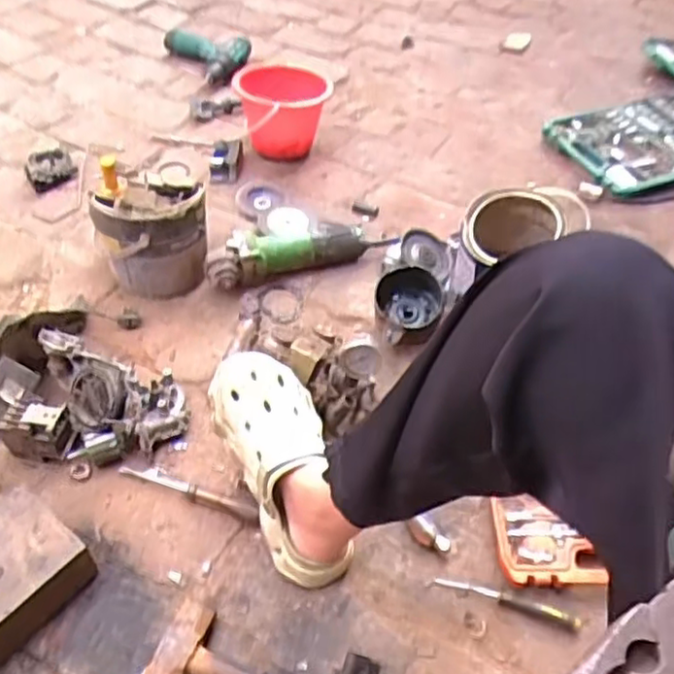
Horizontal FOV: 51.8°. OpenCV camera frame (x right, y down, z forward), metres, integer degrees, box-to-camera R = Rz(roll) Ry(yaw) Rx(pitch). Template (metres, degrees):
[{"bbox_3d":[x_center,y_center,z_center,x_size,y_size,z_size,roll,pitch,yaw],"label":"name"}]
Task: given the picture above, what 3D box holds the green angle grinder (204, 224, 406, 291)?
[{"bbox_3d":[-0.052,-0.133,1.068,0.298,0.065,0.069,-10,49,-12],"label":"green angle grinder"}]

